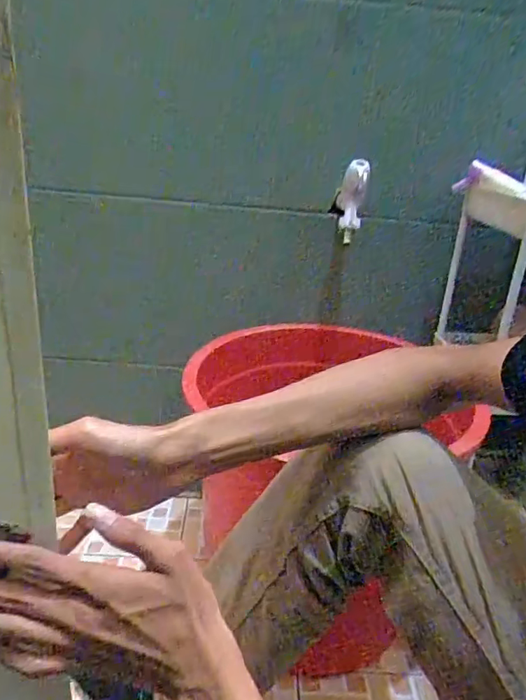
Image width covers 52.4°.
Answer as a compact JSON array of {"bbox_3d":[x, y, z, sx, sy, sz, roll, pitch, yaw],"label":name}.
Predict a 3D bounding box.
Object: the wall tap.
[{"bbox_3d":[0.131,-0.225,0.816,0.050,0.119,0.048,9,23,7],"label":"wall tap"}]

